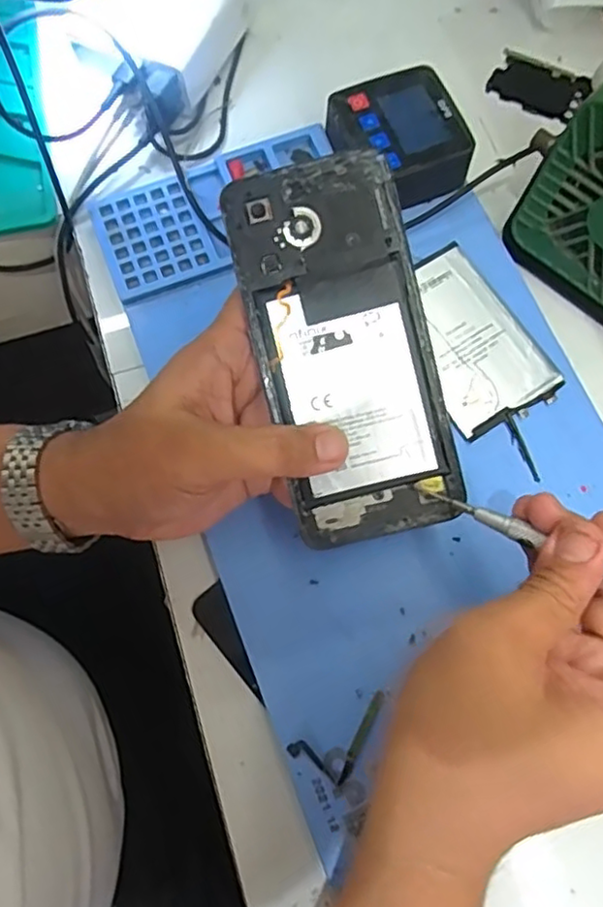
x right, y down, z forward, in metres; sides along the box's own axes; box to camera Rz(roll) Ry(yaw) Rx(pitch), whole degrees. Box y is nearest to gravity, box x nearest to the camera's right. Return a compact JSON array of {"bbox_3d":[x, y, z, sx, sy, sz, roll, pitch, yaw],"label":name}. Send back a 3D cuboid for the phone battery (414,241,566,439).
[{"bbox_3d":[0.092,-0.065,0.354,0.065,0.004,0.104,-27,78,-10],"label":"phone battery"}]

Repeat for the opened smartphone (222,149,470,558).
[{"bbox_3d":[0.020,-0.045,0.286,0.075,0.004,0.166,-14,92,2],"label":"opened smartphone"}]

